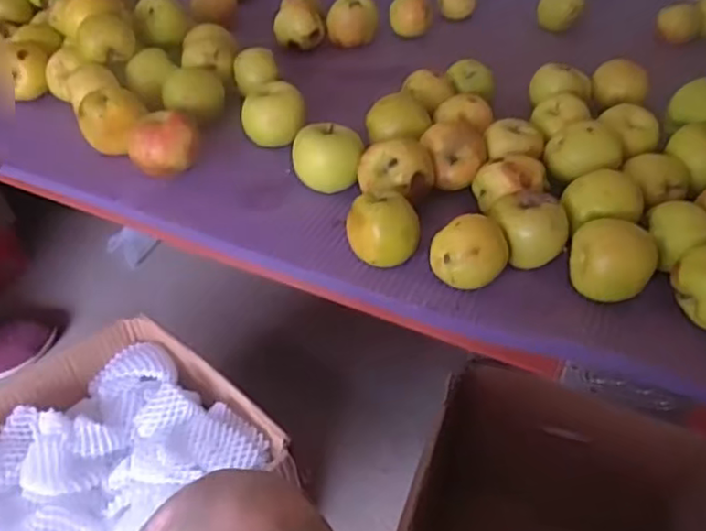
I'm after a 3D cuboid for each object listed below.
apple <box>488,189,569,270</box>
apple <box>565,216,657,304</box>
[{"bbox_3d":[0.144,-0.026,0.542,0.059,0.060,0.054,9,44,10],"label":"apple"},{"bbox_3d":[0.203,0.001,0.515,0.055,0.062,0.051,-3,43,-3],"label":"apple"}]

